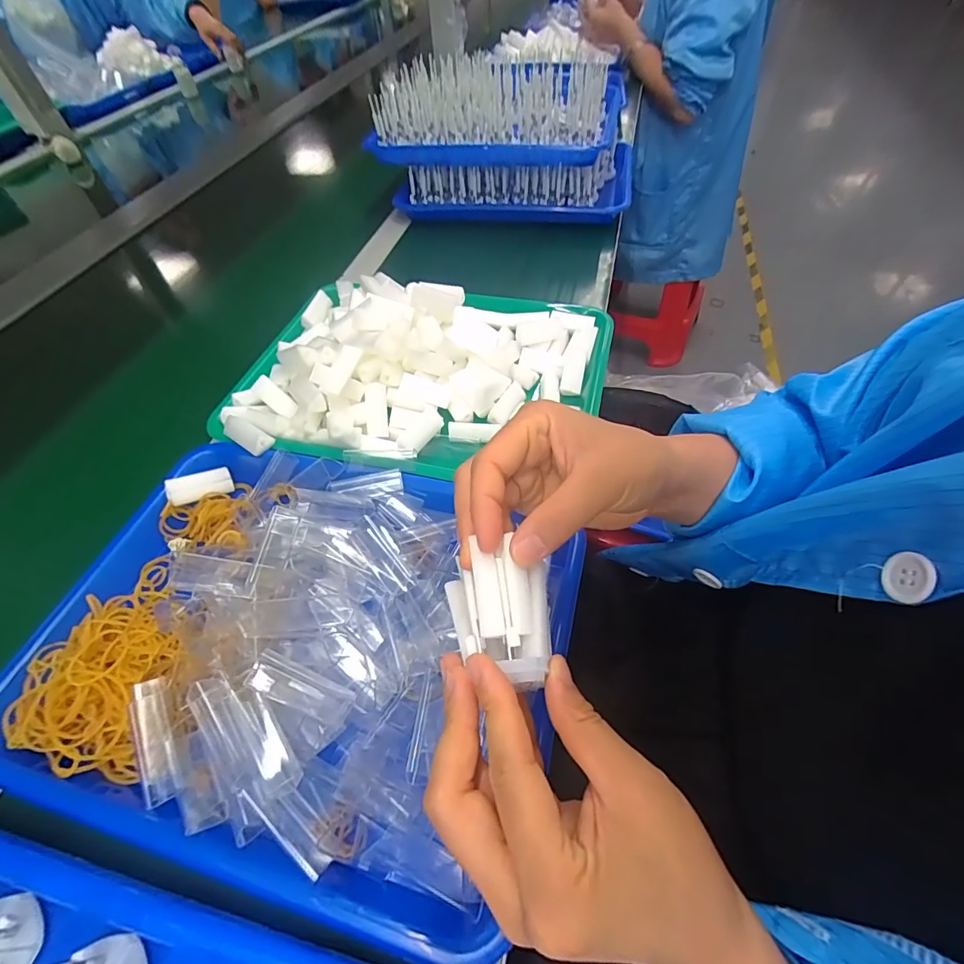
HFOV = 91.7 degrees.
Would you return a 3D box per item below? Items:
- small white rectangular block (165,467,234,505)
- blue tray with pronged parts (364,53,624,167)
[{"bbox_3d":[-0.229,0.004,0.379,0.047,0.022,0.018,-21,6,-42],"label":"small white rectangular block"},{"bbox_3d":[0.024,-0.534,0.667,0.324,0.070,0.236,9,54,11],"label":"blue tray with pronged parts"}]

